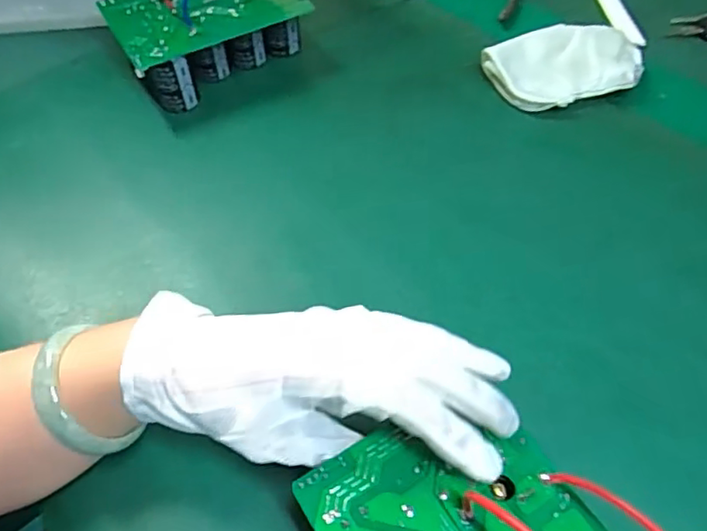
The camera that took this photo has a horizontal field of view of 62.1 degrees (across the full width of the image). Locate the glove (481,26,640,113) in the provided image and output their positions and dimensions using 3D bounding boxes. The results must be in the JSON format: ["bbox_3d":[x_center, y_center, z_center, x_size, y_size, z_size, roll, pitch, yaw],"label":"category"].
[{"bbox_3d":[0.186,-0.176,0.524,0.128,0.030,0.082,-10,54,-8],"label":"glove"}]

